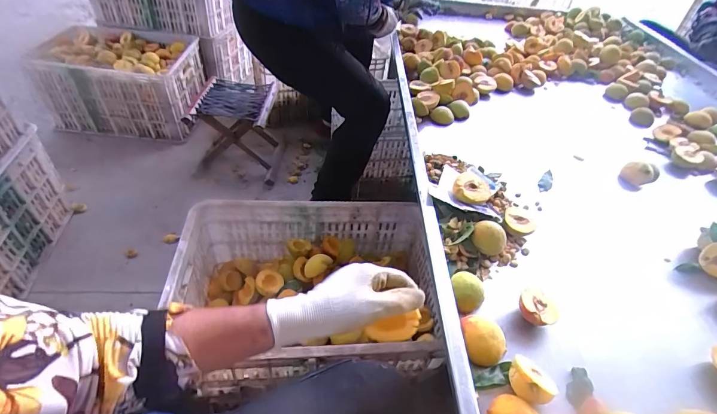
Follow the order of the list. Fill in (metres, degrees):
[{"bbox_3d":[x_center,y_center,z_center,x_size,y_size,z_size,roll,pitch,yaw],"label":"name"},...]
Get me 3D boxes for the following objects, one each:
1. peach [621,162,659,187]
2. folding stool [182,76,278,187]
[{"bbox_3d":[0.612,-0.075,0.811,0.061,0.043,0.061,-31,56,-34],"label":"peach"},{"bbox_3d":[-0.401,-0.251,1.254,0.242,0.246,0.262,5,43,-3],"label":"folding stool"}]

